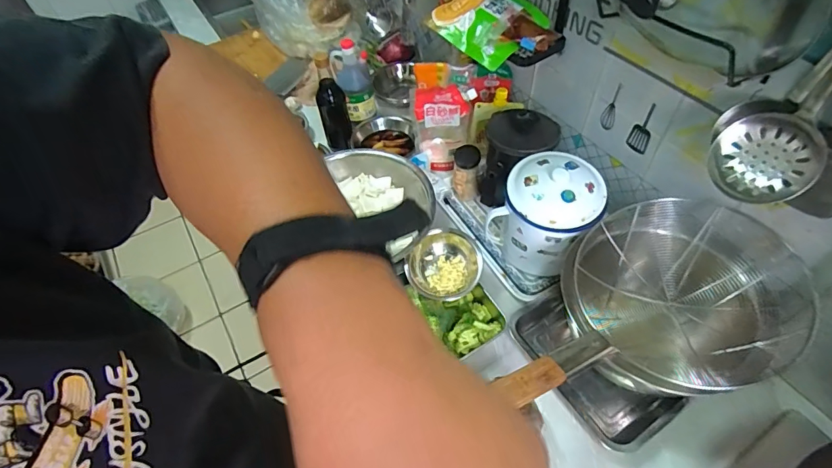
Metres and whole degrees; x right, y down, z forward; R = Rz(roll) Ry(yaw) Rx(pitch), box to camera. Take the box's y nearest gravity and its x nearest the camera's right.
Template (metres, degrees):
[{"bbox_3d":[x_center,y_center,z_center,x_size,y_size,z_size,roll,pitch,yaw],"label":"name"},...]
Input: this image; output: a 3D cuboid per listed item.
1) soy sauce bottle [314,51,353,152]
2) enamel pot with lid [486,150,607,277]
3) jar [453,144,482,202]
[{"bbox_3d":[-0.195,-0.292,1.040,0.067,0.274,0.077,-12,53,-6],"label":"soy sauce bottle"},{"bbox_3d":[0.240,-0.038,0.795,0.158,0.177,0.159,-2,52,2],"label":"enamel pot with lid"},{"bbox_3d":[0.106,-0.127,0.927,0.051,0.121,0.051,-2,52,2],"label":"jar"}]

